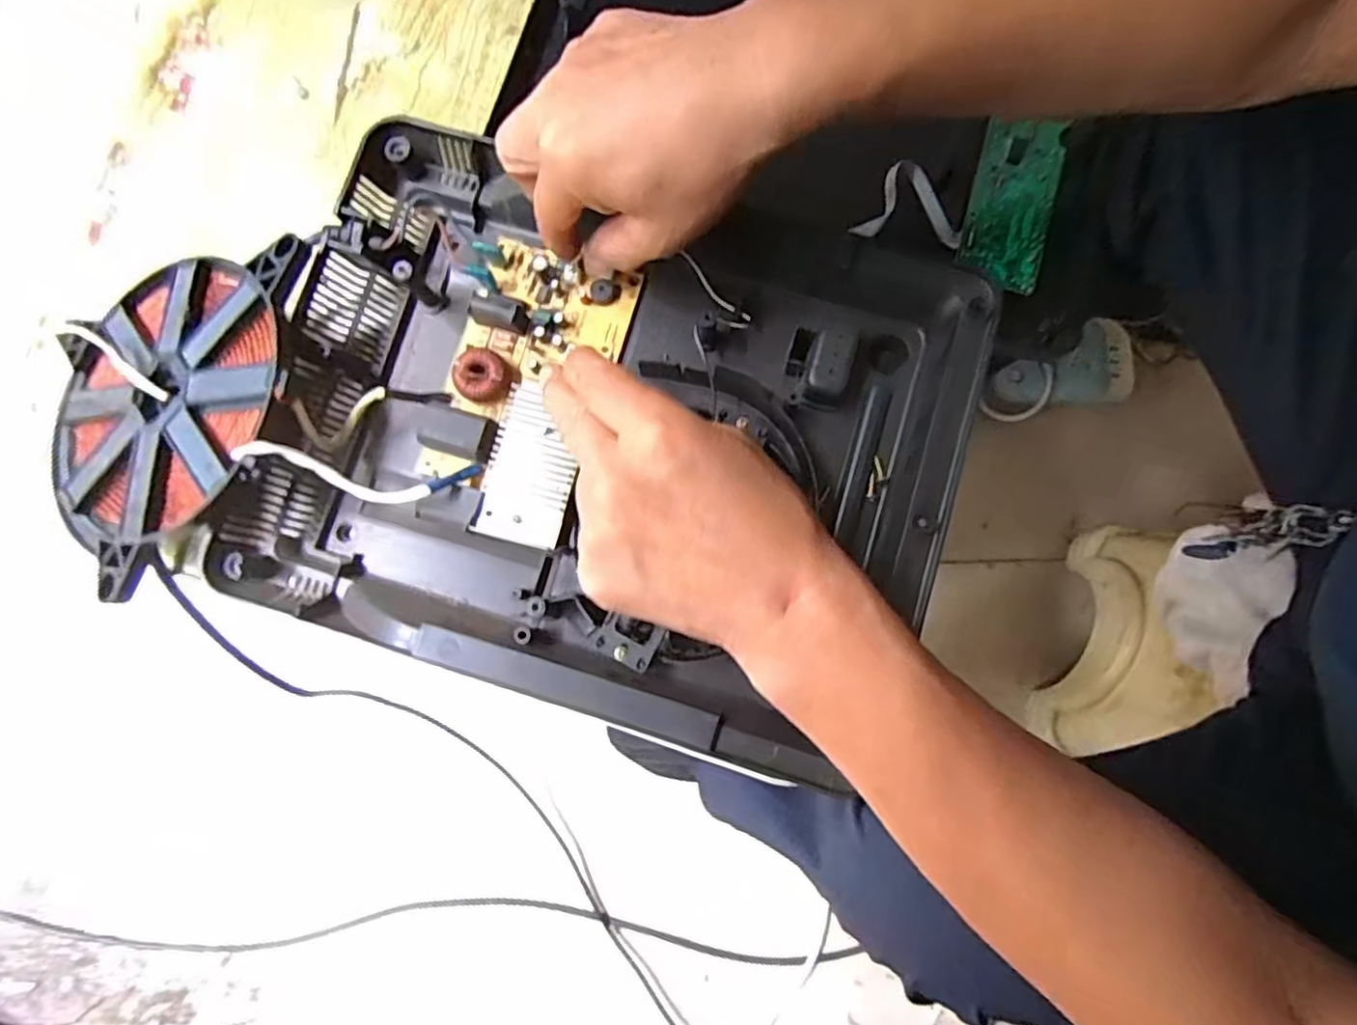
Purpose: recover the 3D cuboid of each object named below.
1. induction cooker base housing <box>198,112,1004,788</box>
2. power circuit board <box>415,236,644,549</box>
[{"bbox_3d":[-0.041,-0.042,0.361,0.366,0.053,0.275,17,81,2],"label":"induction cooker base housing"},{"bbox_3d":[-0.086,-0.070,0.367,0.093,0.025,0.167,12,80,3],"label":"power circuit board"}]

